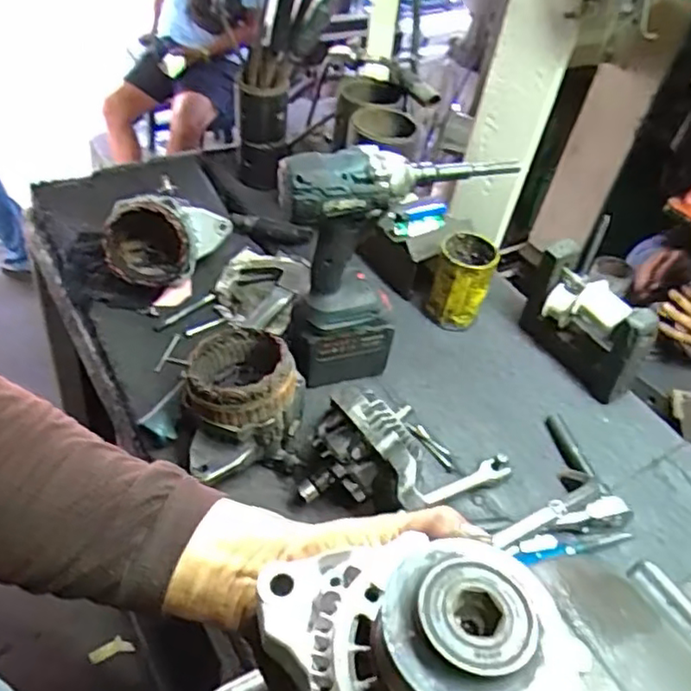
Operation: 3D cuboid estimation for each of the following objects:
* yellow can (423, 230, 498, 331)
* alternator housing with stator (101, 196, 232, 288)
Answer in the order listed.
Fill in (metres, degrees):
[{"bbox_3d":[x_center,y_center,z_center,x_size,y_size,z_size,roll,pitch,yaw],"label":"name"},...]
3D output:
[{"bbox_3d":[0.156,-0.082,0.872,0.073,0.123,0.068,4,44,-4],"label":"yellow can"},{"bbox_3d":[-0.232,-0.143,0.842,0.161,0.105,0.074,-10,47,-17],"label":"alternator housing with stator"}]

